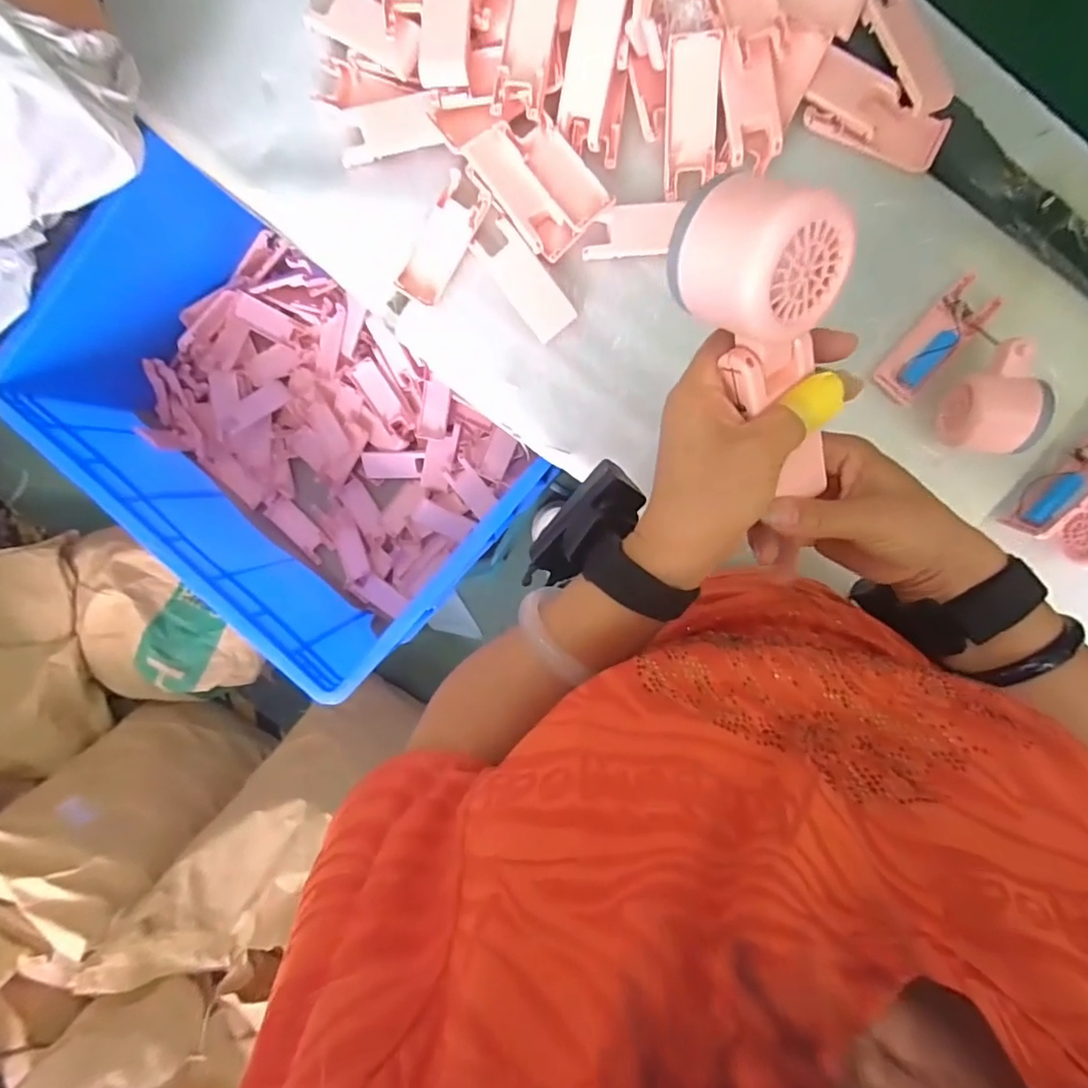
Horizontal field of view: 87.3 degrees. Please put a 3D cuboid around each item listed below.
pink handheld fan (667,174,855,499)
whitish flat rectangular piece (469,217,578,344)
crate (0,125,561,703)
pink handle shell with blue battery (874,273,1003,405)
[{"bbox_3d":[0.108,-0.085,0.265,0.063,0.044,0.155,-30,132,8],"label":"pink handheld fan"},{"bbox_3d":[-0.015,-0.222,0.482,0.039,0.007,0.099,-36,94,8],"label":"whitish flat rectangular piece"},{"bbox_3d":[-0.305,-0.135,0.695,0.367,0.217,0.540,-44,92,9],"label":"crate"},{"bbox_3d":[0.314,-0.162,0.459,0.036,0.021,0.099,39,99,-1],"label":"pink handle shell with blue battery"}]

